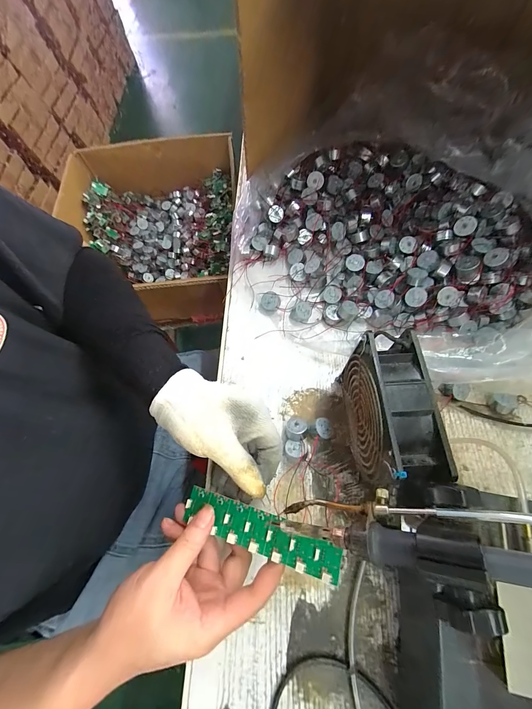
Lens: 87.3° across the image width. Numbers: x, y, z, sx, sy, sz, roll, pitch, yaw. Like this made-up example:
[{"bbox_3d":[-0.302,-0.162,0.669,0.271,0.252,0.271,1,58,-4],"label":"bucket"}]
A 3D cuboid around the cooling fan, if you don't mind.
[{"bbox_3d":[0.105,0.058,0.264,0.055,0.121,0.125,-1,67,2],"label":"cooling fan"}]

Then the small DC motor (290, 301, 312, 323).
[{"bbox_3d":[0.047,-0.056,0.369,0.025,0.015,0.025,-1,67,2],"label":"small DC motor"}]

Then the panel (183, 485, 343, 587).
[{"bbox_3d":[-0.008,0.148,0.233,0.136,0.005,0.030,13,68,21],"label":"panel"}]

